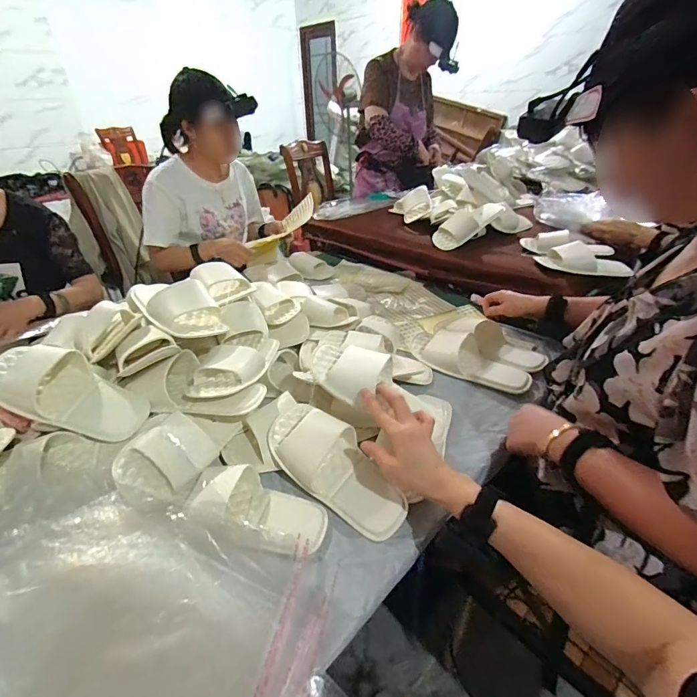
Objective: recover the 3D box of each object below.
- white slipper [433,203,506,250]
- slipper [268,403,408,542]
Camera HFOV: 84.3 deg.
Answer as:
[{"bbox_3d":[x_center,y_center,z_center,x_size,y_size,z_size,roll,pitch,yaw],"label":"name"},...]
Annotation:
[{"bbox_3d":[0.340,-0.362,1.083,0.209,0.078,0.073,-31,39,-7],"label":"white slipper"},{"bbox_3d":[-0.020,0.163,0.555,0.240,0.062,0.112,38,68,24],"label":"slipper"}]

